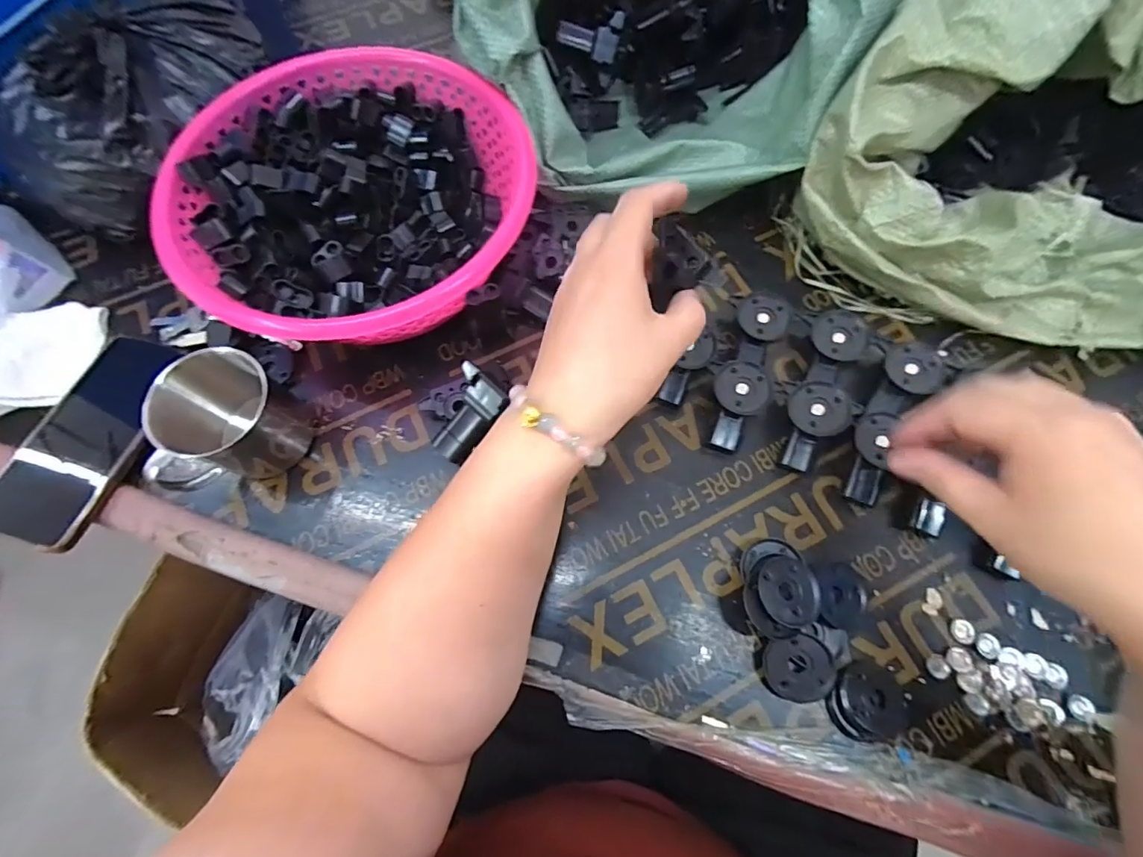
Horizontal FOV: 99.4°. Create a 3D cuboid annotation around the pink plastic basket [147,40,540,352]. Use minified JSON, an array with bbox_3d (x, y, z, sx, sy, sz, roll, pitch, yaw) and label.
[{"bbox_3d":[-0.158,-0.173,0.391,0.251,0.101,0.240,-6,70,-2],"label":"pink plastic basket"}]

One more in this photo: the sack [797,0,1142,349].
[{"bbox_3d":[0.400,-0.231,0.346,0.378,0.196,0.292,24,72,9],"label":"sack"}]

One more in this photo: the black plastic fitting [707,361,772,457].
[{"bbox_3d":[0.122,-0.017,0.370,0.039,0.029,0.064,29,73,11],"label":"black plastic fitting"}]

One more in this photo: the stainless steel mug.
[{"bbox_3d":[-0.239,-0.003,0.340,0.083,0.082,0.069,-18,70,-6],"label":"stainless steel mug"}]

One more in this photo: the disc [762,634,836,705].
[{"bbox_3d":[0.147,0.156,0.315,0.041,0.014,0.039,0,70,1],"label":"disc"}]

